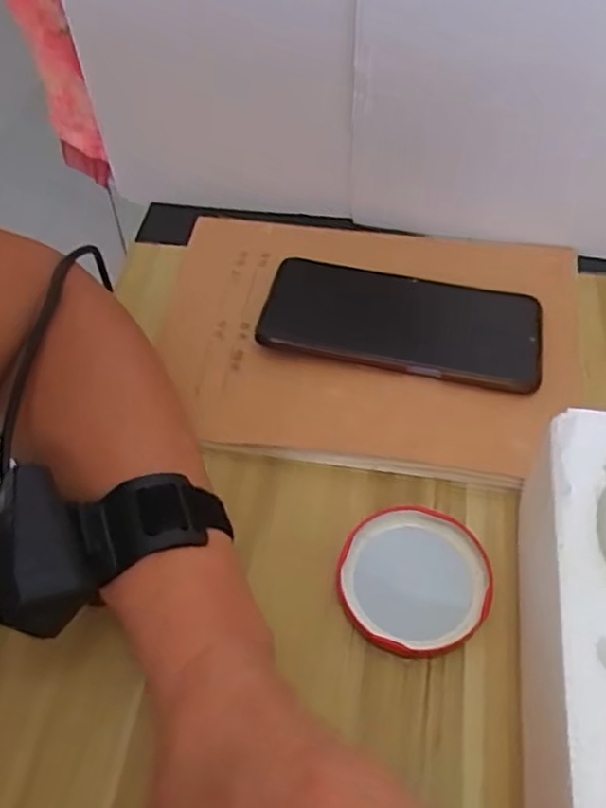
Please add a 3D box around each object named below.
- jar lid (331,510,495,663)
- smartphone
[{"bbox_3d":[0.053,0.083,0.331,0.070,0.007,0.070,0,53,0],"label":"jar lid"},{"bbox_3d":[0.059,-0.050,0.417,0.162,0.010,0.074,11,54,9],"label":"smartphone"}]

